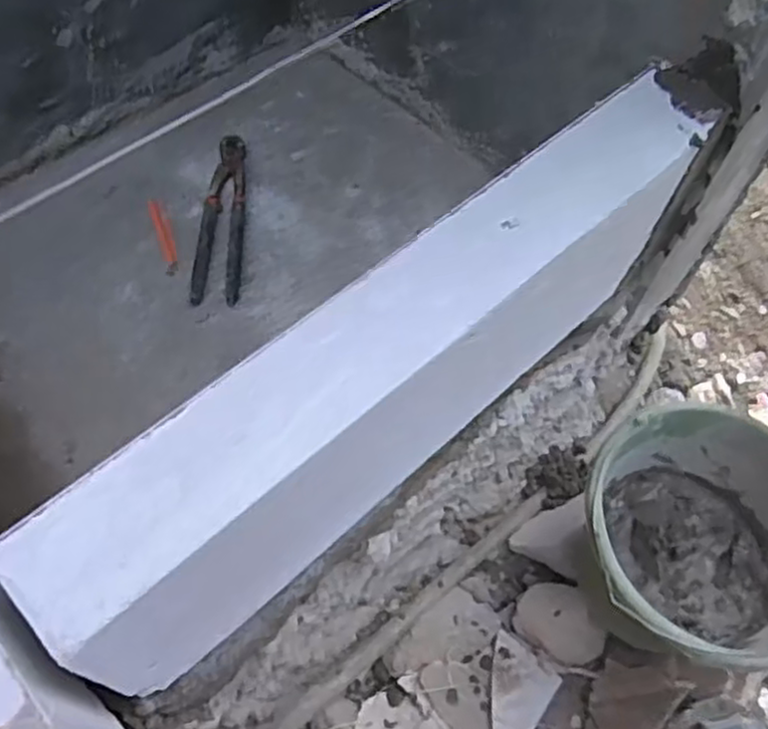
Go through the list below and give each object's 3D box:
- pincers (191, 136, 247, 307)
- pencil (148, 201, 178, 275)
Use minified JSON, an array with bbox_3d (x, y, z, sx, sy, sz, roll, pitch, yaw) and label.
[{"bbox_3d":[-0.173,-0.158,0.779,0.047,0.015,0.217,0,60,-4],"label":"pincers"},{"bbox_3d":[-0.231,-0.135,0.770,0.015,0.006,0.096,-16,63,-12],"label":"pencil"}]

